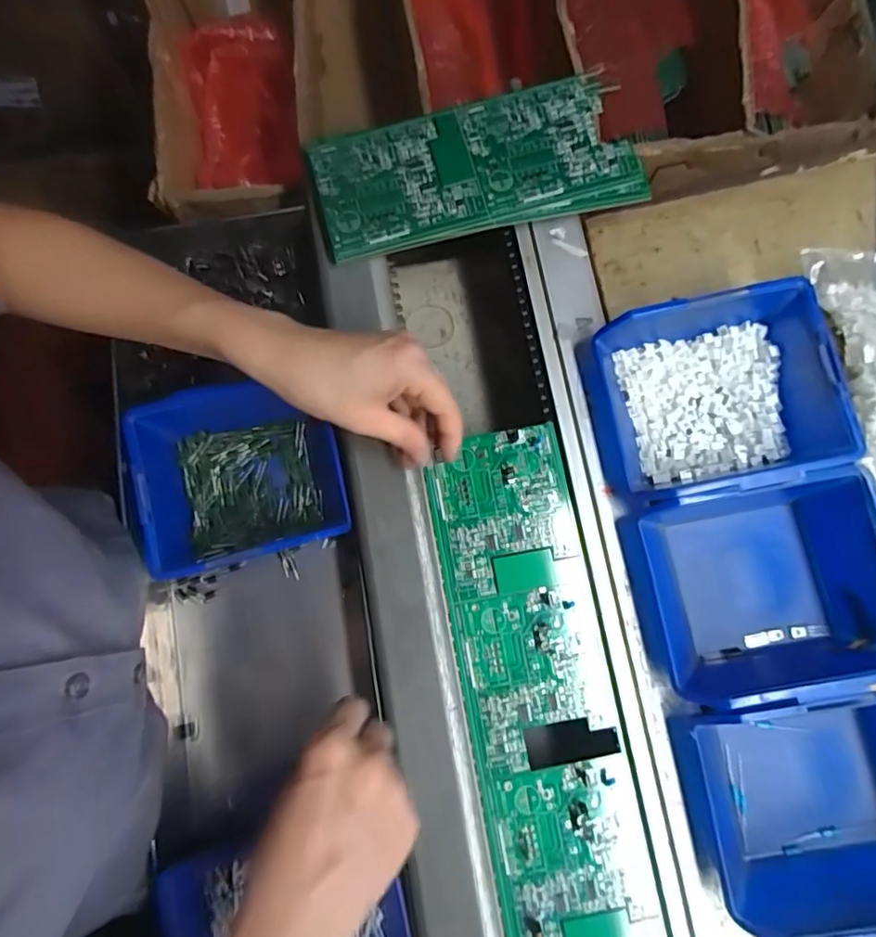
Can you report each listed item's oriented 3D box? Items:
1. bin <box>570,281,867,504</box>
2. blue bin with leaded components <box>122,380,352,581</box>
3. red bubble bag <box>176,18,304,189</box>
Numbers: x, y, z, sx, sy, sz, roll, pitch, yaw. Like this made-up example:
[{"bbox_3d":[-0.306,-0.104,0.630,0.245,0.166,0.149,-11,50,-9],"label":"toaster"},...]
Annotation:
[{"bbox_3d":[0.173,-0.045,0.356,0.132,0.059,0.119,-10,79,-4],"label":"bin"},{"bbox_3d":[-0.142,0.010,0.403,0.140,0.062,0.118,-15,80,-3],"label":"blue bin with leaded components"},{"bbox_3d":[-0.200,-0.372,0.575,0.104,0.028,0.148,-11,112,-22],"label":"red bubble bag"}]

